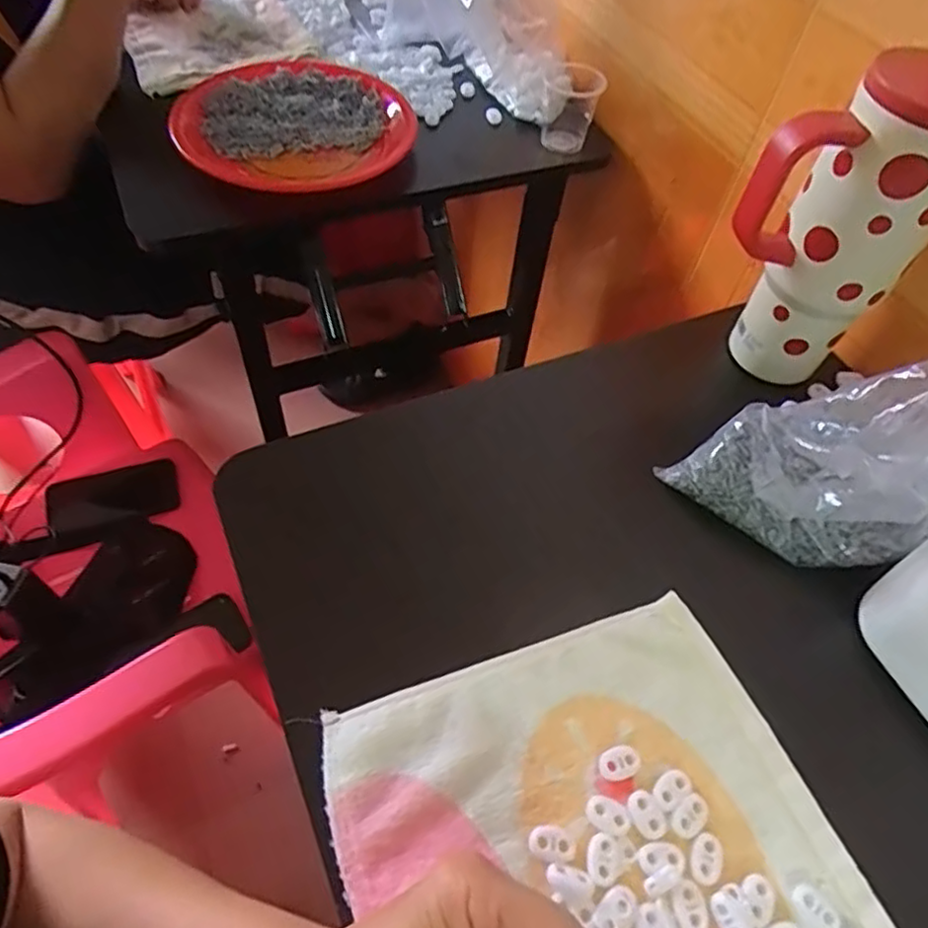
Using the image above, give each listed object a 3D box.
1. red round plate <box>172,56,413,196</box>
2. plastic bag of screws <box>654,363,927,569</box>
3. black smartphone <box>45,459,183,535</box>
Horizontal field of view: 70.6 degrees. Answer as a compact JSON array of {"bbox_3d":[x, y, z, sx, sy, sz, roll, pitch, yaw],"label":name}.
[{"bbox_3d":[-0.179,-0.361,0.672,0.220,0.033,0.253,-13,57,-14],"label":"red round plate"},{"bbox_3d":[0.227,-0.012,0.386,0.103,0.143,0.138,-32,64,-23],"label":"plastic bag of screws"},{"bbox_3d":[-0.486,0.042,0.914,0.181,0.015,0.084,-13,62,-3],"label":"black smartphone"}]

